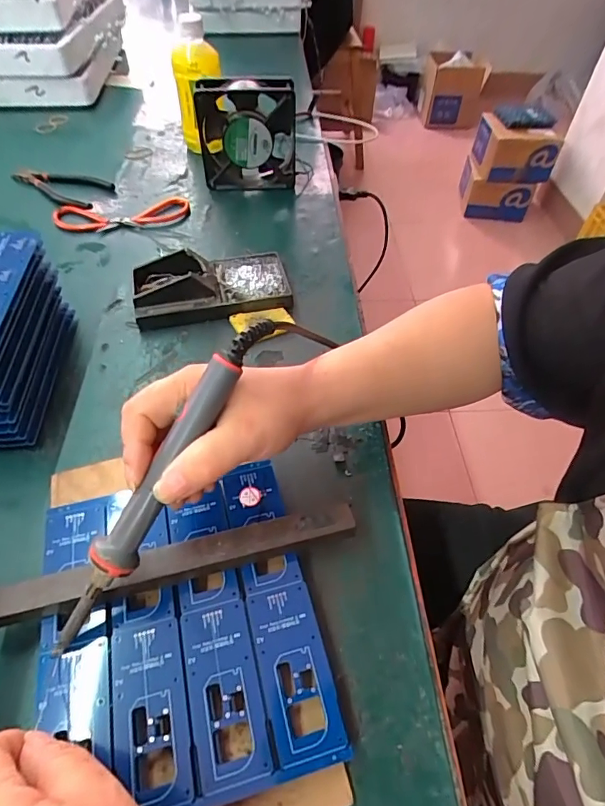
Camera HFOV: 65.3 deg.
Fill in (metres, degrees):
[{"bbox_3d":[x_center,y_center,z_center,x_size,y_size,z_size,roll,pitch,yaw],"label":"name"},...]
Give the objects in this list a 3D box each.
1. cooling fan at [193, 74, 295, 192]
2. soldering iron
[{"bbox_3d":[-0.071,-0.345,0.612,0.127,0.121,0.043,4,50,1],"label":"cooling fan"},{"bbox_3d":[-0.091,0.061,0.263,0.021,0.016,0.197,31,95,20],"label":"soldering iron"}]

